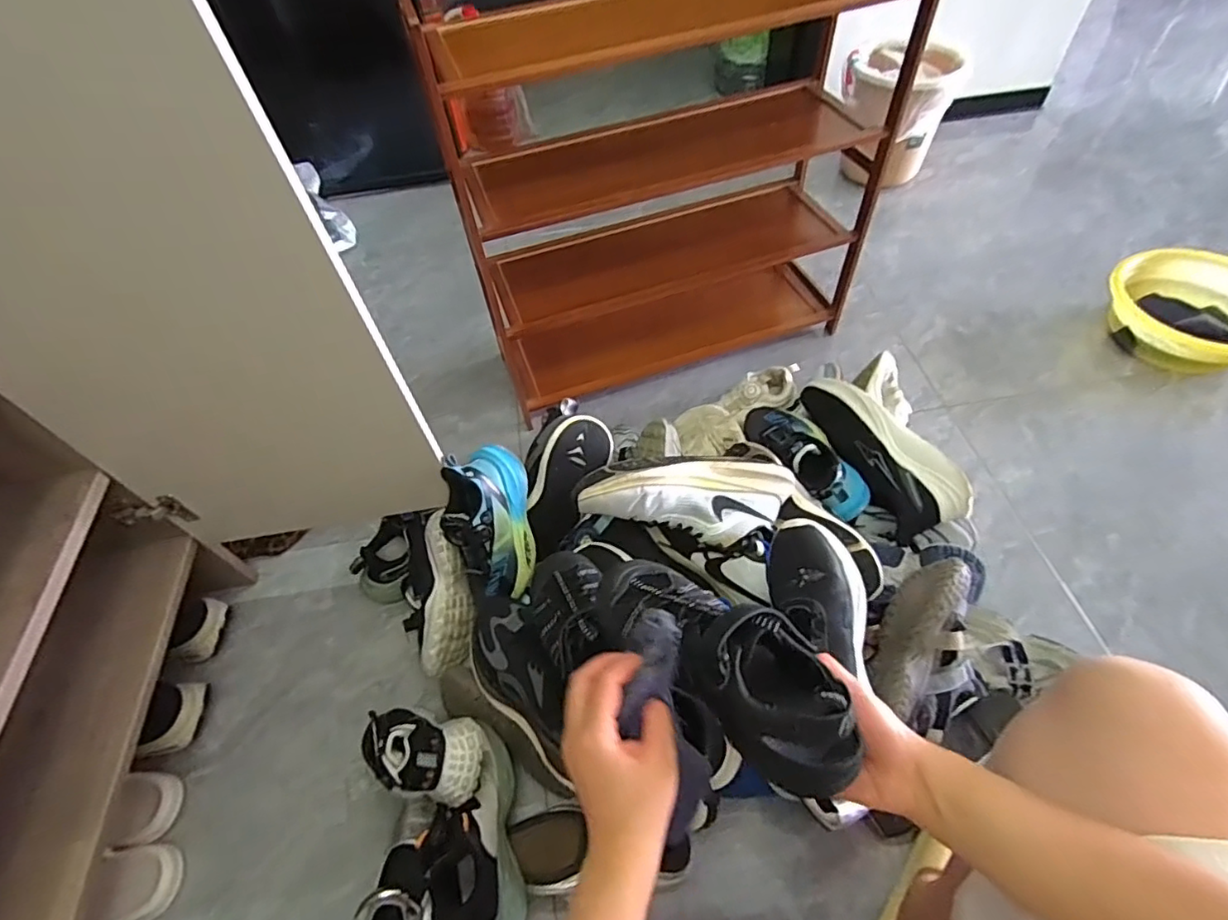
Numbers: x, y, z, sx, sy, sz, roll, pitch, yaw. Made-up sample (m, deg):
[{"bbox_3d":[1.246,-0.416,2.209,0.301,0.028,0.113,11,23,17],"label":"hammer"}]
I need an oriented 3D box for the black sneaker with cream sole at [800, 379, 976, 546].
[{"bbox_3d":[0.390,-0.025,0.856,0.089,0.098,0.284,-17,55,-9],"label":"black sneaker with cream sole"}]

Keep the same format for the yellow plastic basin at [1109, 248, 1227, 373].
[{"bbox_3d":[1.113,-0.282,1.128,0.265,0.116,0.291,-28,57,-16],"label":"yellow plastic basin"}]

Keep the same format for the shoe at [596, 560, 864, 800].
[{"bbox_3d":[0.073,0.139,0.437,0.087,0.085,0.222,-39,46,-22],"label":"shoe"}]

